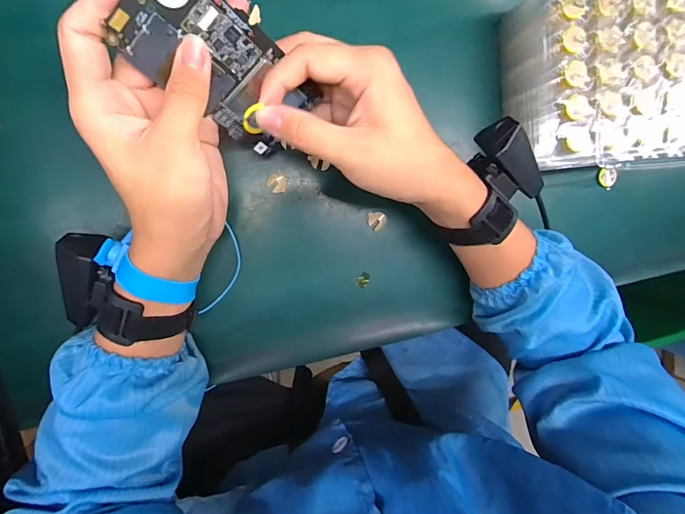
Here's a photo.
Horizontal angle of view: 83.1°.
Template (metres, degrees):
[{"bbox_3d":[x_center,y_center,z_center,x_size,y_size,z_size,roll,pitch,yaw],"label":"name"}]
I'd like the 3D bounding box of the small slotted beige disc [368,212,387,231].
[{"bbox_3d":[0.033,-0.034,0.367,0.017,0.004,0.018,-1,95,-8],"label":"small slotted beige disc"}]

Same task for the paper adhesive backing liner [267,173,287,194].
[{"bbox_3d":[-0.059,-0.066,0.350,0.018,0.004,0.018,-1,95,-8],"label":"paper adhesive backing liner"}]

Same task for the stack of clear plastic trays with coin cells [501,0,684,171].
[{"bbox_3d":[0.243,-0.151,0.347,0.184,0.082,0.145,-4,95,-8],"label":"stack of clear plastic trays with coin cells"}]

